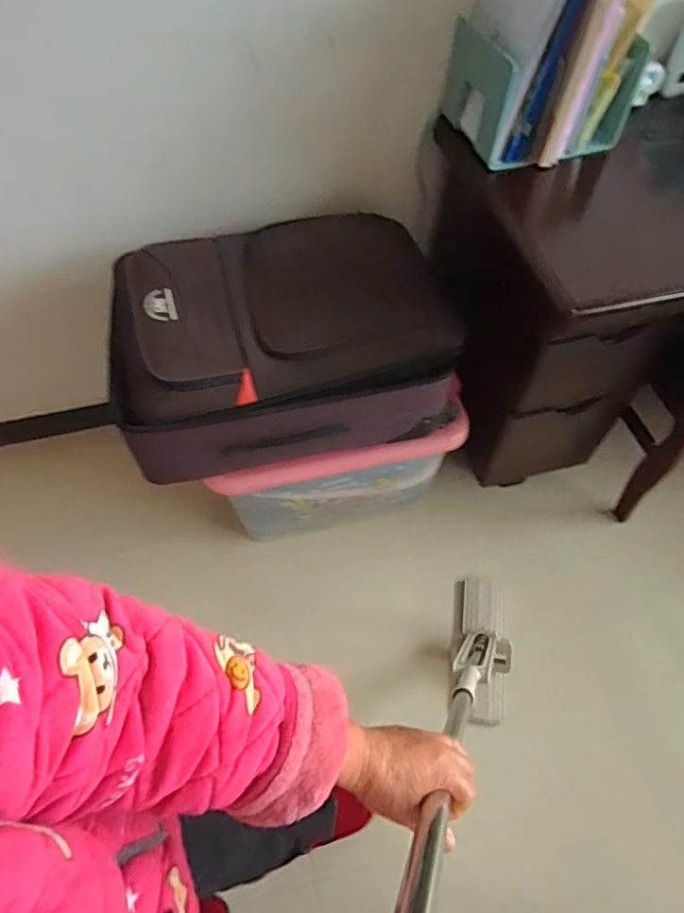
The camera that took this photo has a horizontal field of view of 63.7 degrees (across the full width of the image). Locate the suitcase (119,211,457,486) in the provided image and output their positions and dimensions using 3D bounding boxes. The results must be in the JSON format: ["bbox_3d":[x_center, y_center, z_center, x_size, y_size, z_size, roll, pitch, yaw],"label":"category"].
[{"bbox_3d":[-0.131,-0.215,1.050,0.585,0.248,0.398,-11,60,-10],"label":"suitcase"}]

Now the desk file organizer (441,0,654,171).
[{"bbox_3d":[0.355,-0.703,0.929,0.292,0.297,0.220,-16,61,-13],"label":"desk file organizer"}]

